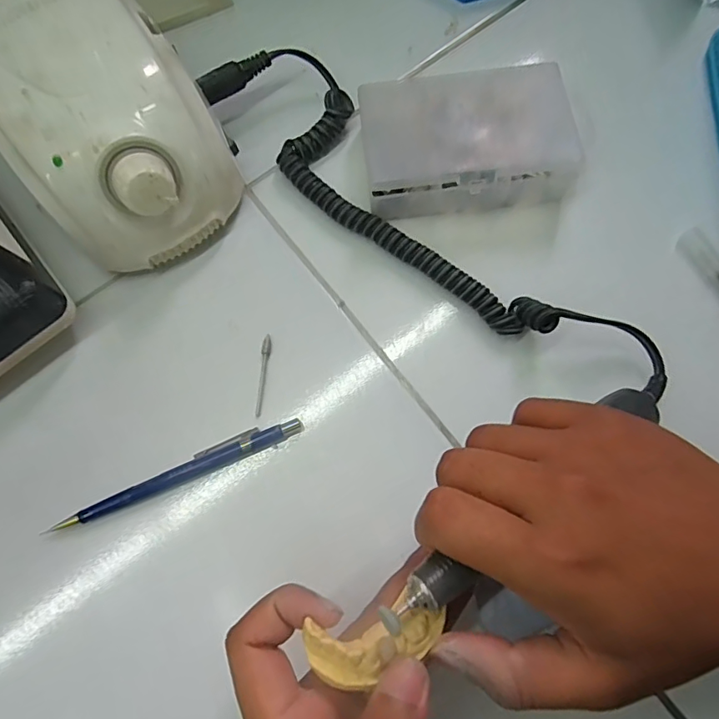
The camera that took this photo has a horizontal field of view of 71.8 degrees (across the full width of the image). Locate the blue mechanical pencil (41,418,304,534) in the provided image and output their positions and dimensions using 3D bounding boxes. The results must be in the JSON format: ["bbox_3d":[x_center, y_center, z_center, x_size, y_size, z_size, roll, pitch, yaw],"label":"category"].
[{"bbox_3d":[-0.093,0.059,0.260,0.133,0.009,0.013,-24,75,-5],"label":"blue mechanical pencil"}]

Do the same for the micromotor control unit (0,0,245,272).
[{"bbox_3d":[-0.137,-0.124,0.272,0.103,0.084,0.134,-33,76,-7],"label":"micromotor control unit"}]

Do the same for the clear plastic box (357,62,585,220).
[{"bbox_3d":[0.065,-0.124,0.285,0.122,0.033,0.071,-10,75,-1],"label":"clear plastic box"}]

